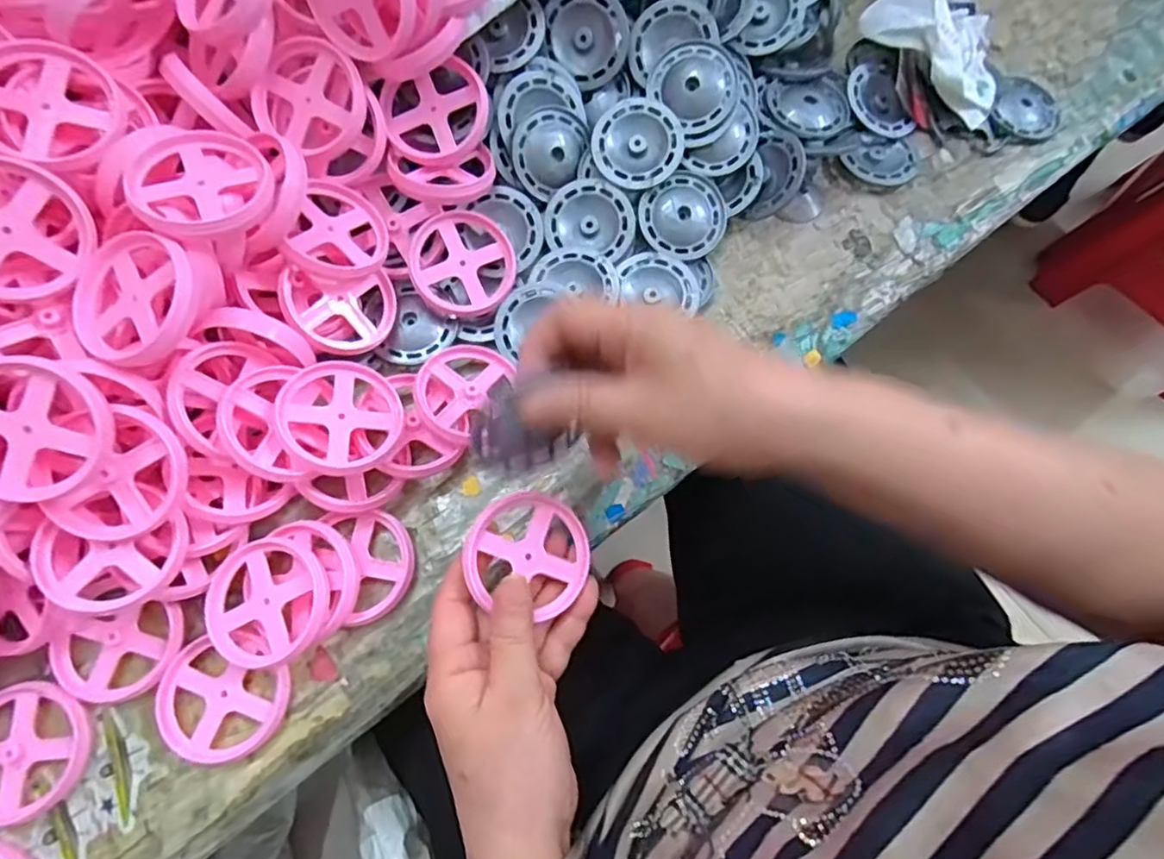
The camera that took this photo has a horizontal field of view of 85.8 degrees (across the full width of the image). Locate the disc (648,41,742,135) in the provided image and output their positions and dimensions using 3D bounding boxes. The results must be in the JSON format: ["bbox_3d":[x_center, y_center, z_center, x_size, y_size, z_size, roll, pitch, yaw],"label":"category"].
[{"bbox_3d":[0.074,-0.222,0.404,0.055,0.011,0.055,0,90,11],"label":"disc"}]

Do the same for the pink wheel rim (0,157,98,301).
[{"bbox_3d":[-0.268,-0.094,0.293,0.063,0.012,0.063,-6,103,-28],"label":"pink wheel rim"}]

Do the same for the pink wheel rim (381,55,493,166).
[{"bbox_3d":[-0.086,-0.189,0.379,0.062,0.016,0.051,-20,94,3],"label":"pink wheel rim"}]

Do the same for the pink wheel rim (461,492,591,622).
[{"bbox_3d":[-0.026,0.064,0.317,0.061,0.007,0.062,1,86,-20],"label":"pink wheel rim"}]

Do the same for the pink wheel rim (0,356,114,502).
[{"bbox_3d":[-0.253,0.000,0.286,0.066,0.010,0.065,-2,101,-11],"label":"pink wheel rim"}]

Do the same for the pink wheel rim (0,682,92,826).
[{"bbox_3d":[-0.284,0.162,0.314,0.063,0.008,0.062,1,73,-2],"label":"pink wheel rim"}]

